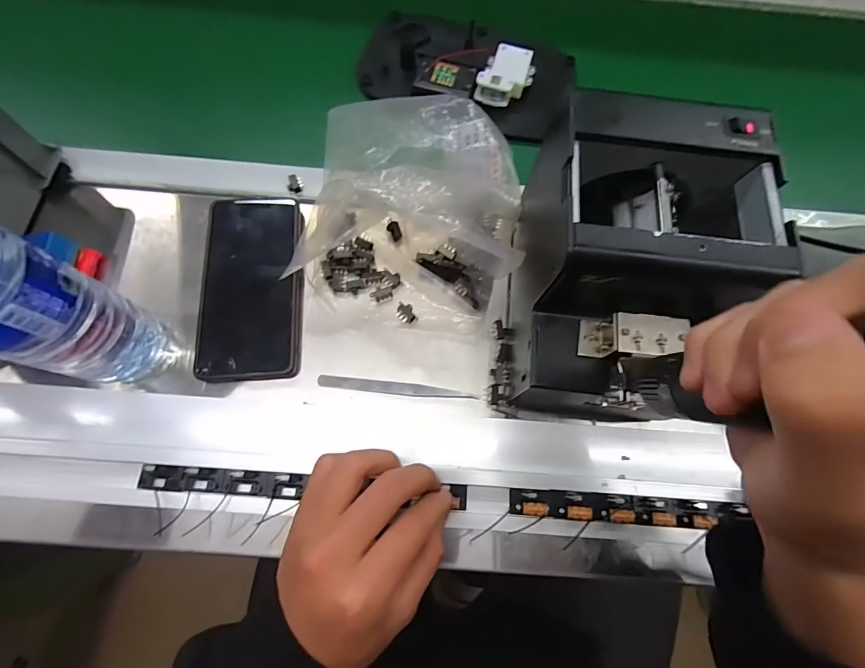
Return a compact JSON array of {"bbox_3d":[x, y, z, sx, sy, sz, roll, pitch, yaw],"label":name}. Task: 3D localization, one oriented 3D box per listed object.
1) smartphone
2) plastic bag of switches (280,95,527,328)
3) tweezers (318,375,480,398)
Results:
[{"bbox_3d":[-0.153,-0.044,0.341,0.080,0.012,0.165,-1,73,-7],"label":"smartphone"},{"bbox_3d":[-0.018,-0.100,0.331,0.172,0.098,0.165,7,71,0],"label":"plastic bag of switches"},{"bbox_3d":[-0.029,0.045,0.327,0.126,0.010,0.011,7,71,0],"label":"tweezers"}]

